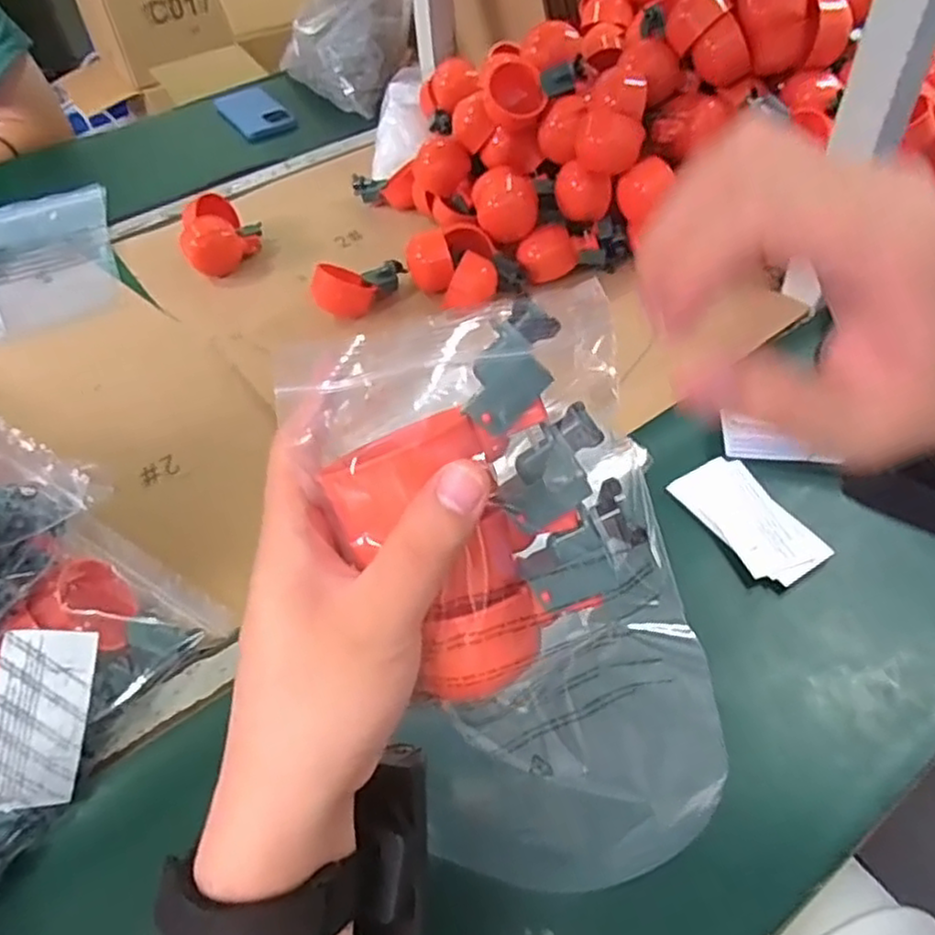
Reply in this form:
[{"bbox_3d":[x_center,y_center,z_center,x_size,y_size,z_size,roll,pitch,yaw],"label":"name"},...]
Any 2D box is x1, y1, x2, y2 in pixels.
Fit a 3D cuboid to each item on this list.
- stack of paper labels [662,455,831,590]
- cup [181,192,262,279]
[{"bbox_3d":[0.211,0.038,0.533,0.057,0.006,0.110,-31,57,-10],"label":"stack of paper labels"},{"bbox_3d":[-0.287,-0.272,0.825,0.089,0.060,0.085,-3,50,3],"label":"cup"}]

